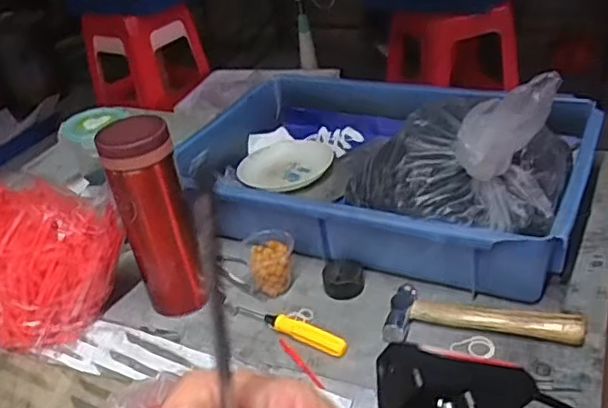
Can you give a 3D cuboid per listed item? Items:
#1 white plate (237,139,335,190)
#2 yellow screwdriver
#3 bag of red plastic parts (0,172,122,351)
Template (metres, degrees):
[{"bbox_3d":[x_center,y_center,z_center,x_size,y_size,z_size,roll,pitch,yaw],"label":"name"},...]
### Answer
[{"bbox_3d":[-0.024,-0.047,0.780,0.112,0.019,0.116,-6,31,3],"label":"white plate"},{"bbox_3d":[-0.017,0.107,0.550,0.123,0.014,0.016,13,37,30],"label":"yellow screwdriver"},{"bbox_3d":[-0.267,0.047,0.607,0.168,0.119,0.161,-20,34,-20],"label":"bag of red plastic parts"}]

